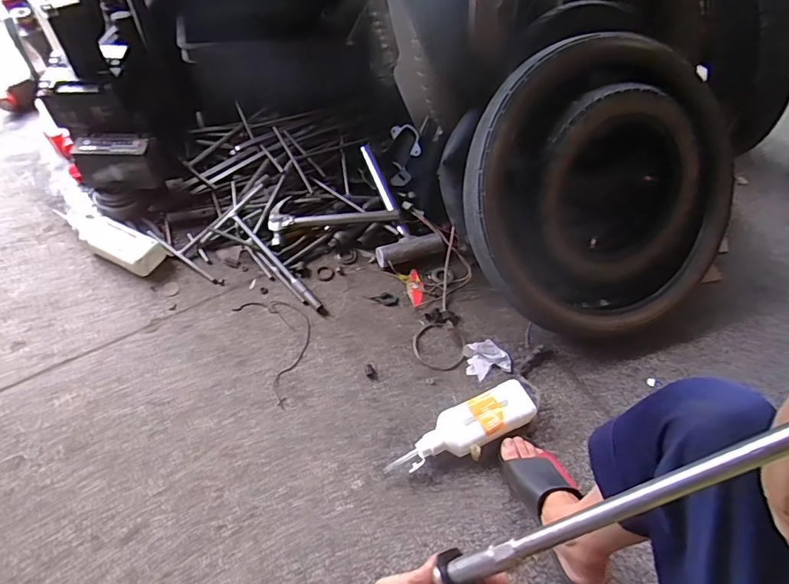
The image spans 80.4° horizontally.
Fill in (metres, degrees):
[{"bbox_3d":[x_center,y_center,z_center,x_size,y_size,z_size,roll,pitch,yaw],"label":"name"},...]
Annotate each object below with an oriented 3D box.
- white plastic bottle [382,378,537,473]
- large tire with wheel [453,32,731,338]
[{"bbox_3d":[0.115,0.234,0.789,0.275,0.054,0.080,-18,57,-17],"label":"white plastic bottle"},{"bbox_3d":[0.384,-0.196,0.903,0.540,0.519,0.133,-1,11,-18],"label":"large tire with wheel"}]

